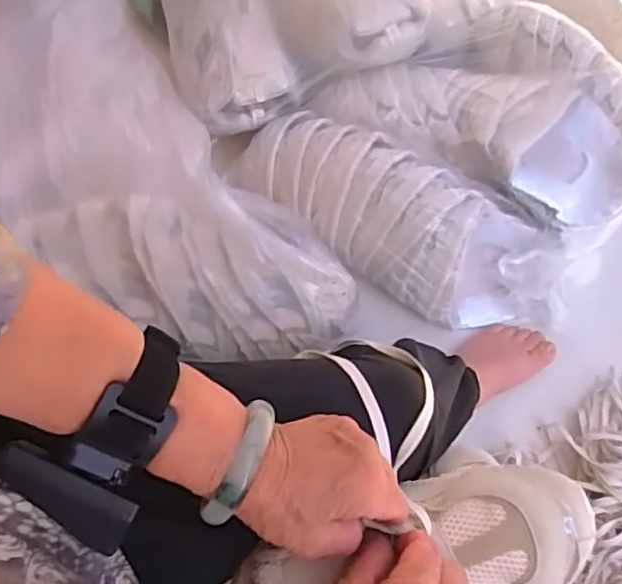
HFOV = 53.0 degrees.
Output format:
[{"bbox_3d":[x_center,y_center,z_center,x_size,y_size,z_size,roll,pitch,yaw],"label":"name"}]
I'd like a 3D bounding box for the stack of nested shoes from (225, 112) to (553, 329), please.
[{"bbox_3d":[0.114,-0.087,0.796,0.442,0.137,0.144,30,72,-4],"label":"stack of nested shoes"}]

